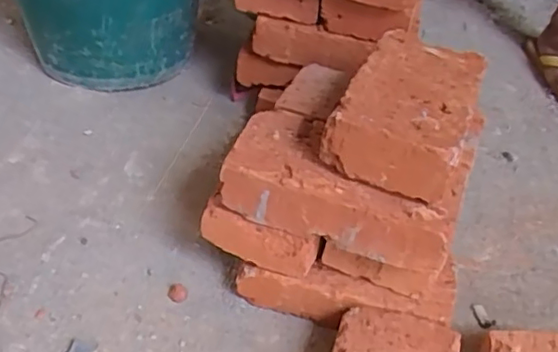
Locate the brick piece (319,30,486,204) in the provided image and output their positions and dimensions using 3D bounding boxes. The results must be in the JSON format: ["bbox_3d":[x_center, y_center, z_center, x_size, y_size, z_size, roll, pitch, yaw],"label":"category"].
[{"bbox_3d":[0.120,-0.059,0.540,0.111,0.054,0.181,19,40,15],"label":"brick piece"}]

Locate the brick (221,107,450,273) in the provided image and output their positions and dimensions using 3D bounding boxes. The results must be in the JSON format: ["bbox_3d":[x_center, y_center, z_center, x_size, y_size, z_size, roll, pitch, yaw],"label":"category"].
[{"bbox_3d":[0.054,0.010,0.532,0.196,0.052,0.097,19,40,14],"label":"brick"}]

